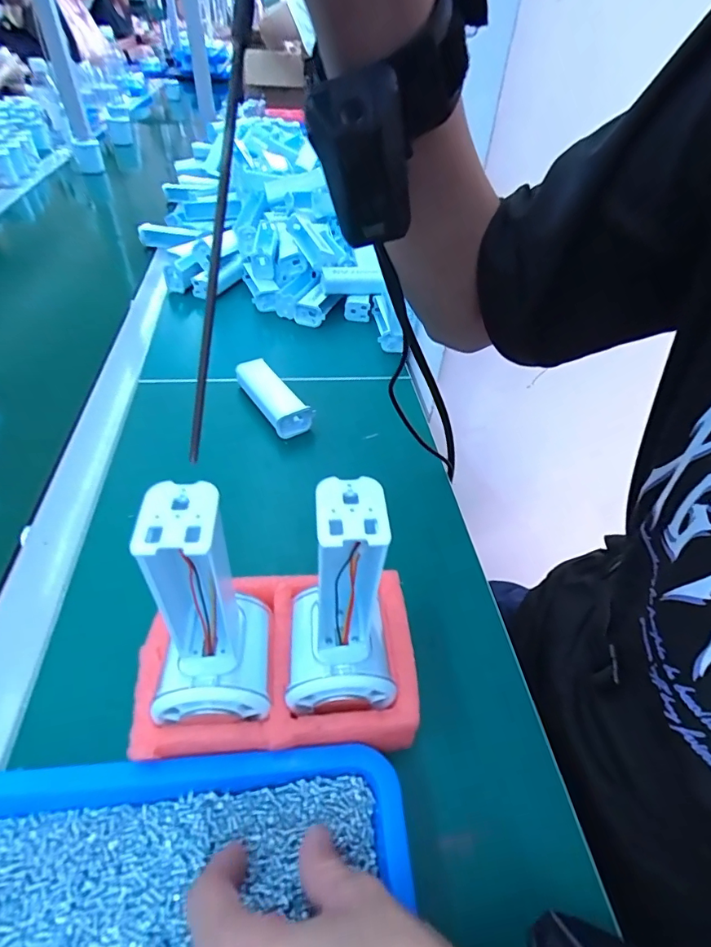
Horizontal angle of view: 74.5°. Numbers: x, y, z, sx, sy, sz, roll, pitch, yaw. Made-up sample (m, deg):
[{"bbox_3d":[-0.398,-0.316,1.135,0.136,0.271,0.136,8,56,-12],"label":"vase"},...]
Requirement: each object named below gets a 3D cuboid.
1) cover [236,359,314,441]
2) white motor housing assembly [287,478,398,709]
[{"bbox_3d":[-0.083,-0.077,0.464,0.039,0.028,0.096,-24,51,-25],"label":"cover"},{"bbox_3d":[-0.003,0.055,0.212,0.055,0.119,0.052,0,45,-4],"label":"white motor housing assembly"}]

